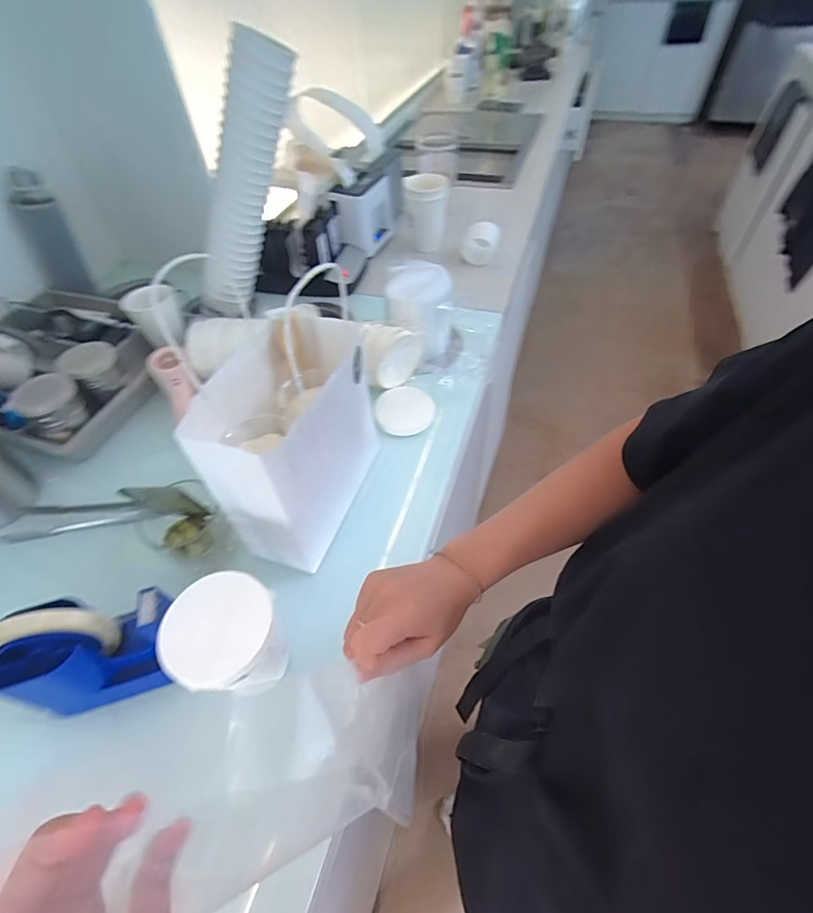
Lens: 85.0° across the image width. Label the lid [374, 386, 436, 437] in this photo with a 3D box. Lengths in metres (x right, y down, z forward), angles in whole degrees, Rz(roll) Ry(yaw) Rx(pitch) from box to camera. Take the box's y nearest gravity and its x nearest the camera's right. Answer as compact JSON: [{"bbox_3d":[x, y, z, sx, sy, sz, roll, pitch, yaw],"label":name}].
[{"bbox_3d":[-0.002,-0.065,0.643,0.083,0.010,0.080,5,66,-10],"label":"lid"}]

